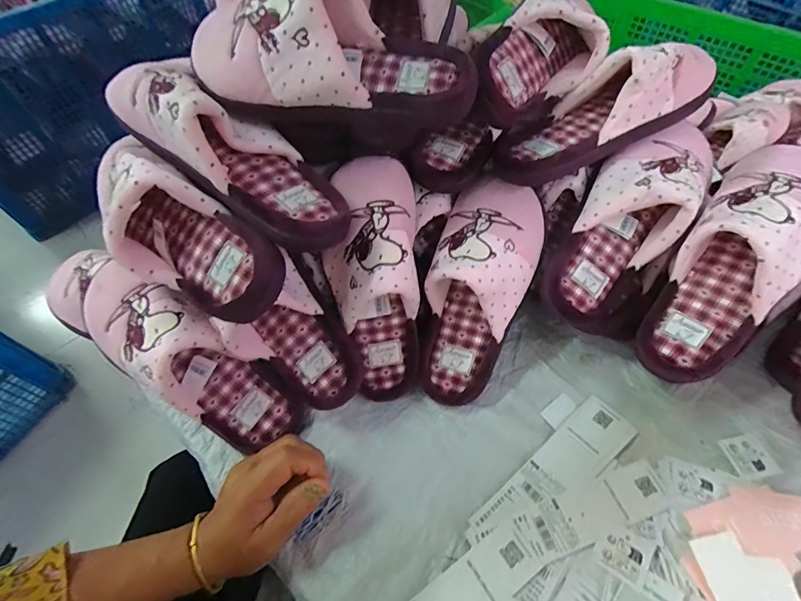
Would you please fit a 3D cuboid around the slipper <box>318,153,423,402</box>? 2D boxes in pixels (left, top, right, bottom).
[{"bbox_3d":[-0.027,-0.011,0.391,0.094,0.240,0.076,-4,18,-2],"label":"slipper"}]

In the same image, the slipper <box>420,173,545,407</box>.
[{"bbox_3d":[0.076,-0.008,0.408,0.100,0.064,0.233,16,97,10],"label":"slipper"}]

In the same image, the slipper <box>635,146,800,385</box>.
[{"bbox_3d":[0.311,-0.031,0.366,0.105,0.092,0.242,33,99,19],"label":"slipper"}]

